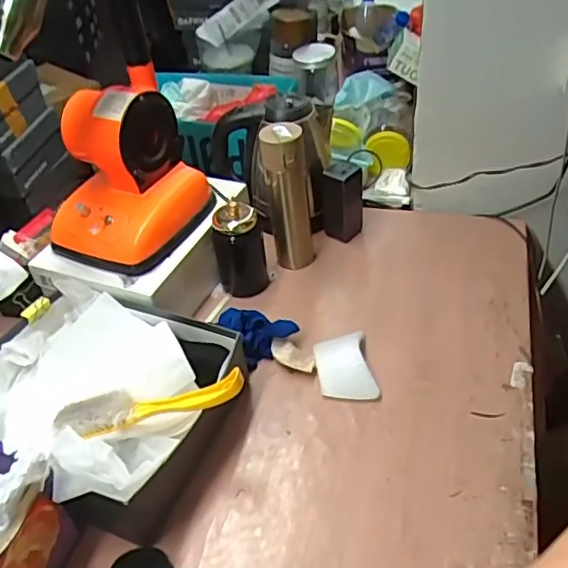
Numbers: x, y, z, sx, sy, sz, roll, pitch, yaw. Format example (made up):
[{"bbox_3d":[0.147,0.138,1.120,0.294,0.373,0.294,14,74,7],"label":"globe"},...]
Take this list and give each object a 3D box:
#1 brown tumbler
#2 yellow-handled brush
[{"bbox_3d":[0.007,-0.139,0.948,0.068,0.245,0.072,-4,42,3],"label":"brown tumbler"},{"bbox_3d":[-0.155,0.135,0.679,0.218,0.038,0.040,-7,42,-1],"label":"yellow-handled brush"}]

